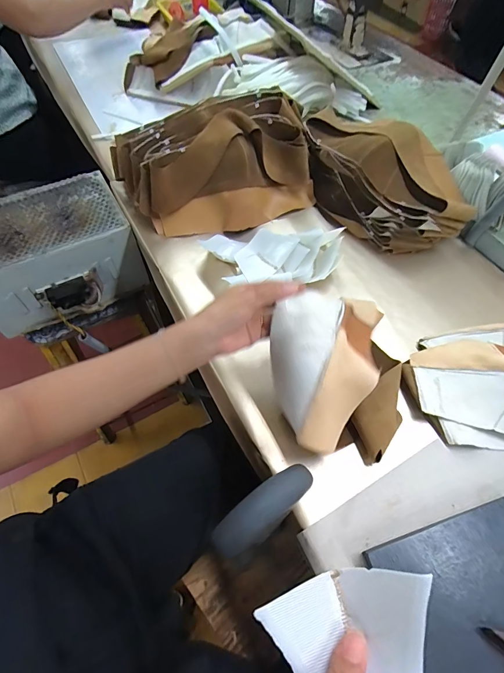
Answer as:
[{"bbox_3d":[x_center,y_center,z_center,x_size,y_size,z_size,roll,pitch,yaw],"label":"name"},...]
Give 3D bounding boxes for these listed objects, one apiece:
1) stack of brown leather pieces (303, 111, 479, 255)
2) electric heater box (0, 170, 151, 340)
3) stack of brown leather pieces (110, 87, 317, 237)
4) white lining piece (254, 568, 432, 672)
[{"bbox_3d":[0.227,-0.280,0.635,0.325,0.129,0.146,38,64,21],"label":"stack of brown leather pieces"},{"bbox_3d":[-0.391,-0.160,0.709,0.292,0.147,0.226,-25,62,-17],"label":"electric heater box"},{"bbox_3d":[-0.061,-0.309,0.643,0.347,0.135,0.207,-14,58,-10],"label":"stack of brown leather pieces"},{"bbox_3d":[0.064,0.192,0.222,0.098,0.052,0.072,-16,90,-21],"label":"white lining piece"}]

